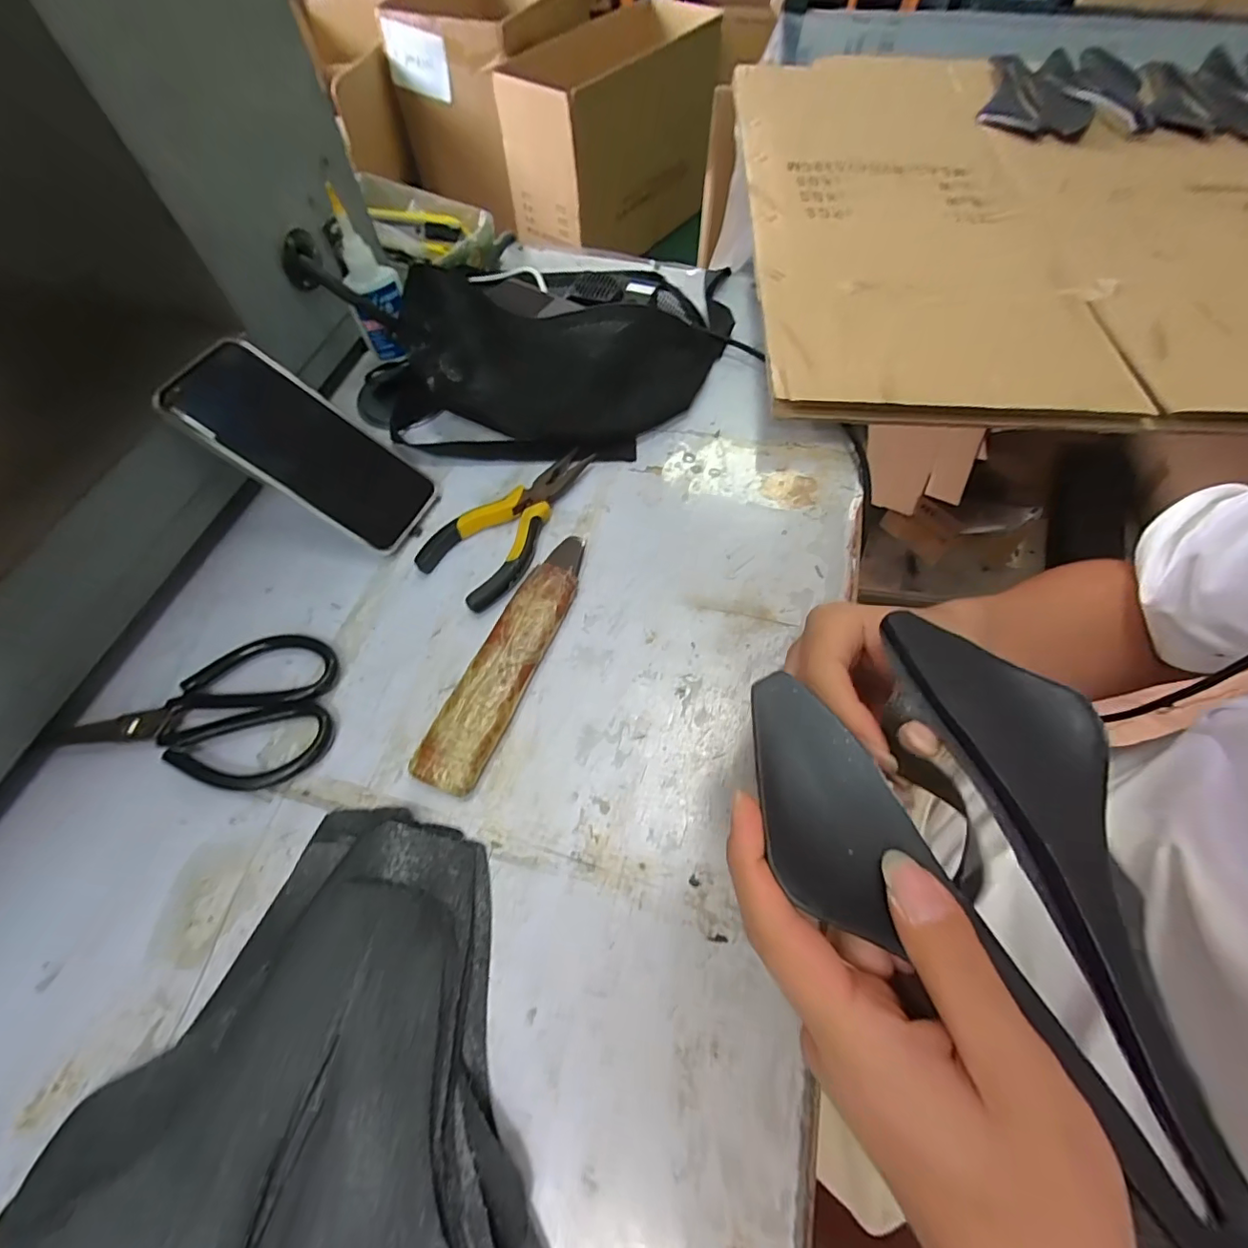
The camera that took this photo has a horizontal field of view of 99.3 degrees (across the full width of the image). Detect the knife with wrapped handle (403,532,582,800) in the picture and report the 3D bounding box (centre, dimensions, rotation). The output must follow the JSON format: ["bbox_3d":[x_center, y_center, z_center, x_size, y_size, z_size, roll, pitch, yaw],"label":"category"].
[{"bbox_3d":[-0.070,0.018,0.347,0.038,0.018,0.186,22,64,11],"label":"knife with wrapped handle"}]

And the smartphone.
[{"bbox_3d":[-0.221,-0.122,0.377,0.165,0.012,0.076,36,62,-19],"label":"smartphone"}]

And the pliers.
[{"bbox_3d":[-0.088,-0.084,0.403,0.072,0.017,0.156,23,64,11],"label":"pliers"}]

